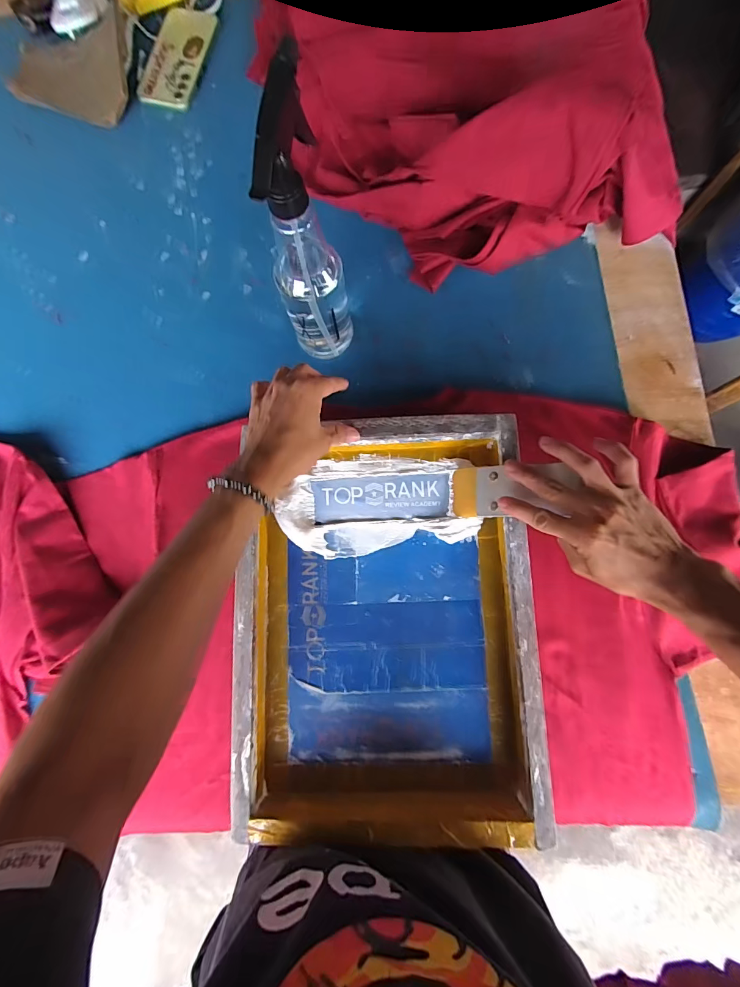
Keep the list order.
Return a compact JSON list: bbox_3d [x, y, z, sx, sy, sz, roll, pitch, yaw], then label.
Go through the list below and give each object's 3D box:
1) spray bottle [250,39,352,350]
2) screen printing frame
[{"bbox_3d":[-0.061,-0.216,0.360,0.063,0.247,0.066,-15,80,1],"label":"spray bottle"},{"bbox_3d":[0.016,0.120,0.404,0.285,0.046,0.389,-2,81,3],"label":"screen printing frame"}]

